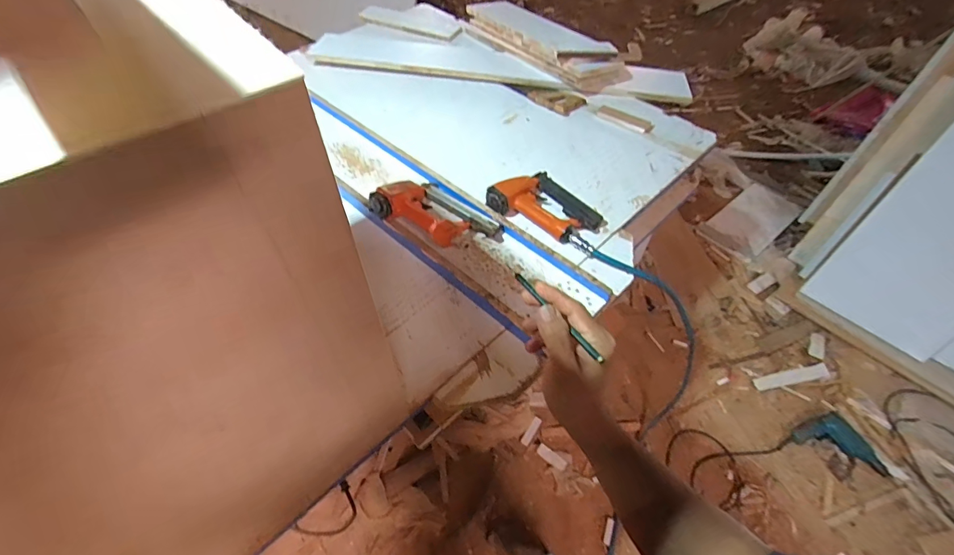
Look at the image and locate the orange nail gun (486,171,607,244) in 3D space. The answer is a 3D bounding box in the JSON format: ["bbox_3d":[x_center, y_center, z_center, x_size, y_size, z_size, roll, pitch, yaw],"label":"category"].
[{"bbox_3d":[0.147,-0.155,0.932,0.165,0.063,0.201,-31,57,-23],"label":"orange nail gun"}]

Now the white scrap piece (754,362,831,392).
[{"bbox_3d":[1.118,0.354,1.536,0.265,0.015,0.050,-13,51,-1],"label":"white scrap piece"}]

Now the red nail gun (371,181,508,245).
[{"bbox_3d":[-0.081,-0.121,0.888,0.235,0.090,0.165,33,58,24],"label":"red nail gun"}]

